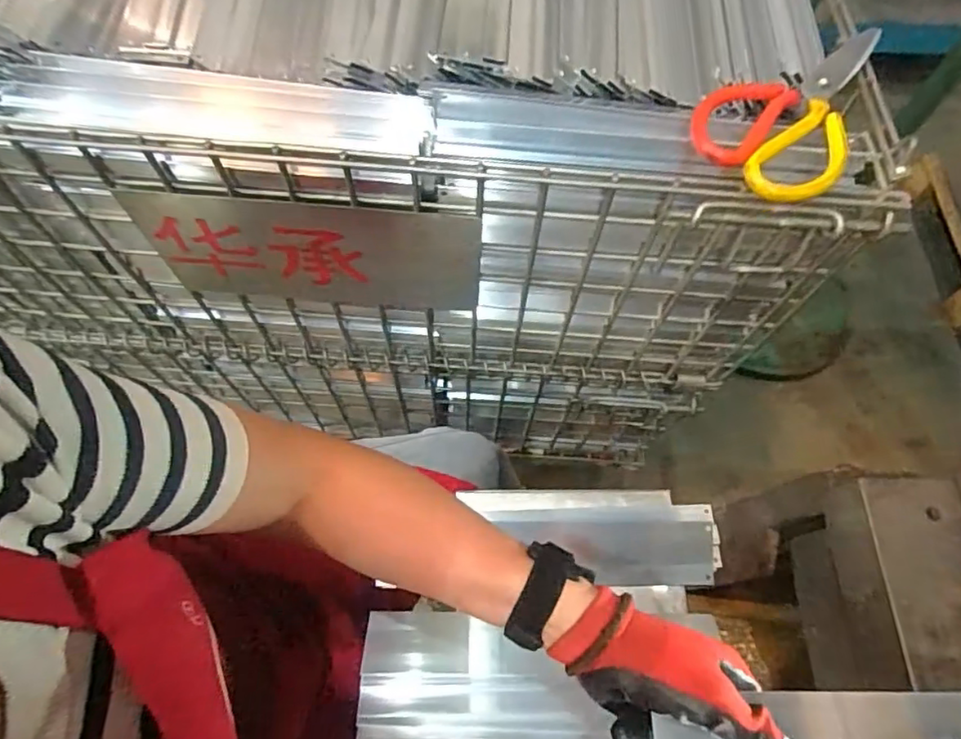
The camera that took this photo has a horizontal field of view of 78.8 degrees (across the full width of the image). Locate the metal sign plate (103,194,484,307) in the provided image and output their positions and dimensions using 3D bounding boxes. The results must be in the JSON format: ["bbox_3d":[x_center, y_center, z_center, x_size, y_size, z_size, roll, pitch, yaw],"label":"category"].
[{"bbox_3d":[-0.151,-0.102,0.545,0.294,0.152,0.007,4,64,-1],"label":"metal sign plate"}]

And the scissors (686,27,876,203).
[{"bbox_3d":[0.258,-0.203,0.449,0.208,0.018,0.105,-37,72,-19],"label":"scissors"}]

